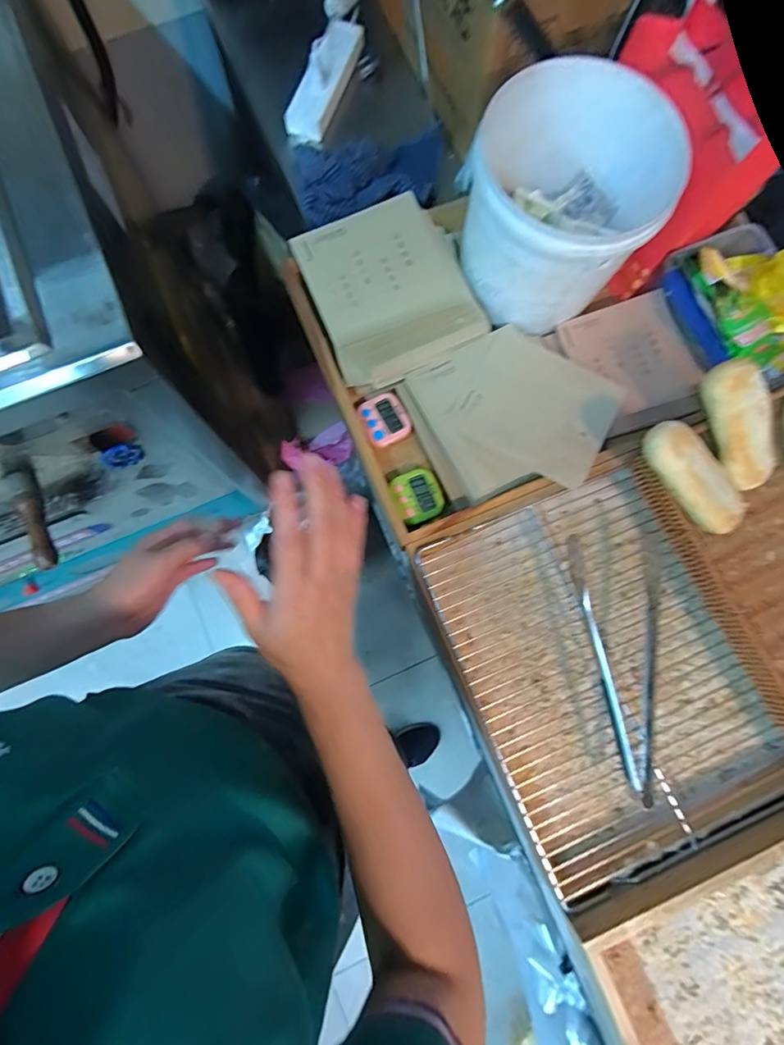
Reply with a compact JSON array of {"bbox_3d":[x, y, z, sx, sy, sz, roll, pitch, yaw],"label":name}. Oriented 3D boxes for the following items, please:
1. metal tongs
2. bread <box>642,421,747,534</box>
[{"bbox_3d":[0.265,0.155,0.520,0.114,0.044,0.276,-4,79,-2],"label":"metal tongs"},{"bbox_3d":[0.330,-0.046,0.505,0.152,0.035,0.061,43,81,-13],"label":"bread"}]

